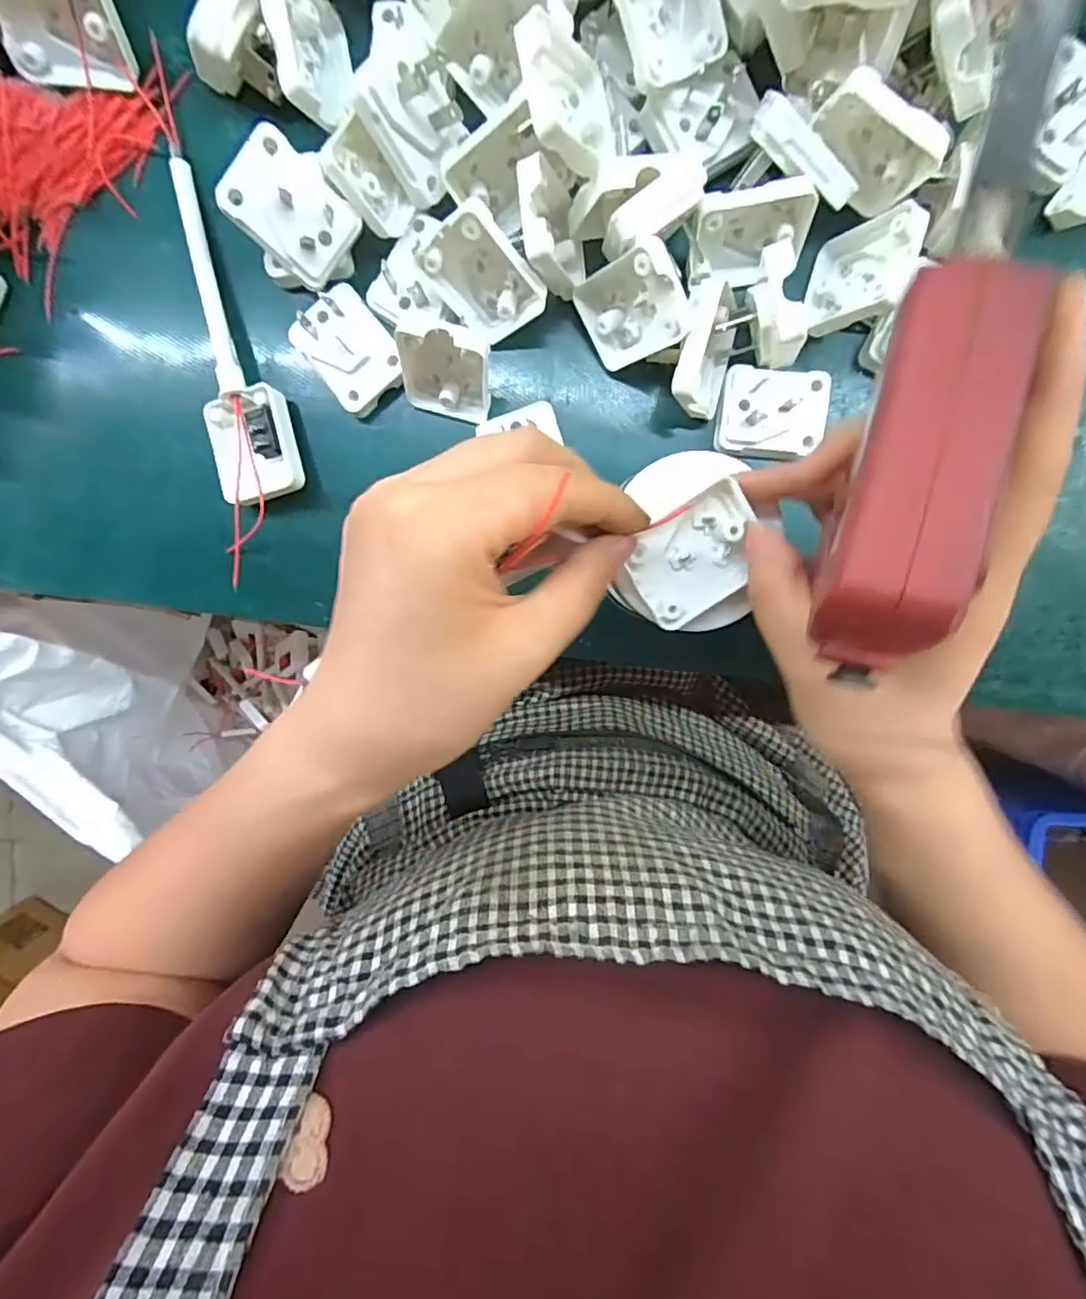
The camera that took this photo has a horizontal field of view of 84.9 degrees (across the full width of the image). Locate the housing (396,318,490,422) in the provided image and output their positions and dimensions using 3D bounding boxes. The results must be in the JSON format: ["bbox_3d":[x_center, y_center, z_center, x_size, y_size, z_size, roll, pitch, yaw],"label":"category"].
[{"bbox_3d":[-0.042,-0.125,0.260,0.041,0.050,0.018,13,73,-1],"label":"housing"}]

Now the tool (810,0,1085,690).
[{"bbox_3d":[0.092,-0.069,0.138,0.028,0.034,0.150,13,94,-1],"label":"tool"}]

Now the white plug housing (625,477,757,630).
[{"bbox_3d":[0.057,-0.033,0.218,0.048,0.012,0.037,-33,96,5],"label":"white plug housing"}]

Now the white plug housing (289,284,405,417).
[{"bbox_3d":[-0.088,-0.137,0.271,0.036,0.016,0.044,-39,95,6],"label":"white plug housing"}]

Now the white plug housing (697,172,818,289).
[{"bbox_3d":[0.088,-0.175,0.252,0.048,0.037,0.017,-3,58,8],"label":"white plug housing"}]

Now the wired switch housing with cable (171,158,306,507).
[{"bbox_3d":[-0.146,-0.142,0.270,0.039,0.014,0.150,-13,97,3],"label":"wired switch housing with cable"}]

